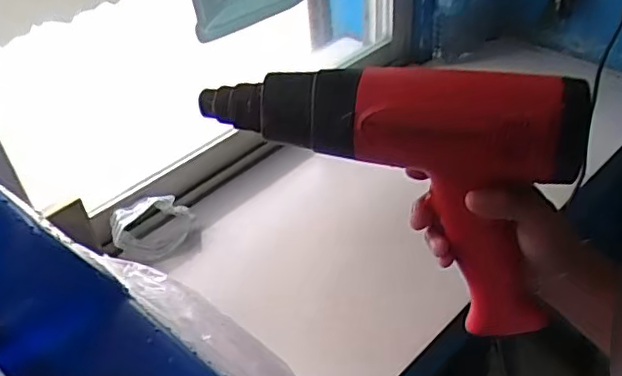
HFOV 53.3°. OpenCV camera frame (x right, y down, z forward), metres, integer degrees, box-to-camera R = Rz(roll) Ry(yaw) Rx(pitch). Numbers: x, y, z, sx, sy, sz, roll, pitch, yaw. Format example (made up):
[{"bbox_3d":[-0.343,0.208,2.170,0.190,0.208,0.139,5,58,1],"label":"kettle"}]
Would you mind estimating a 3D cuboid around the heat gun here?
[{"bbox_3d":[0.052,-0.009,0.464,0.262,0.170,0.088,10,43,18],"label":"heat gun"}]

